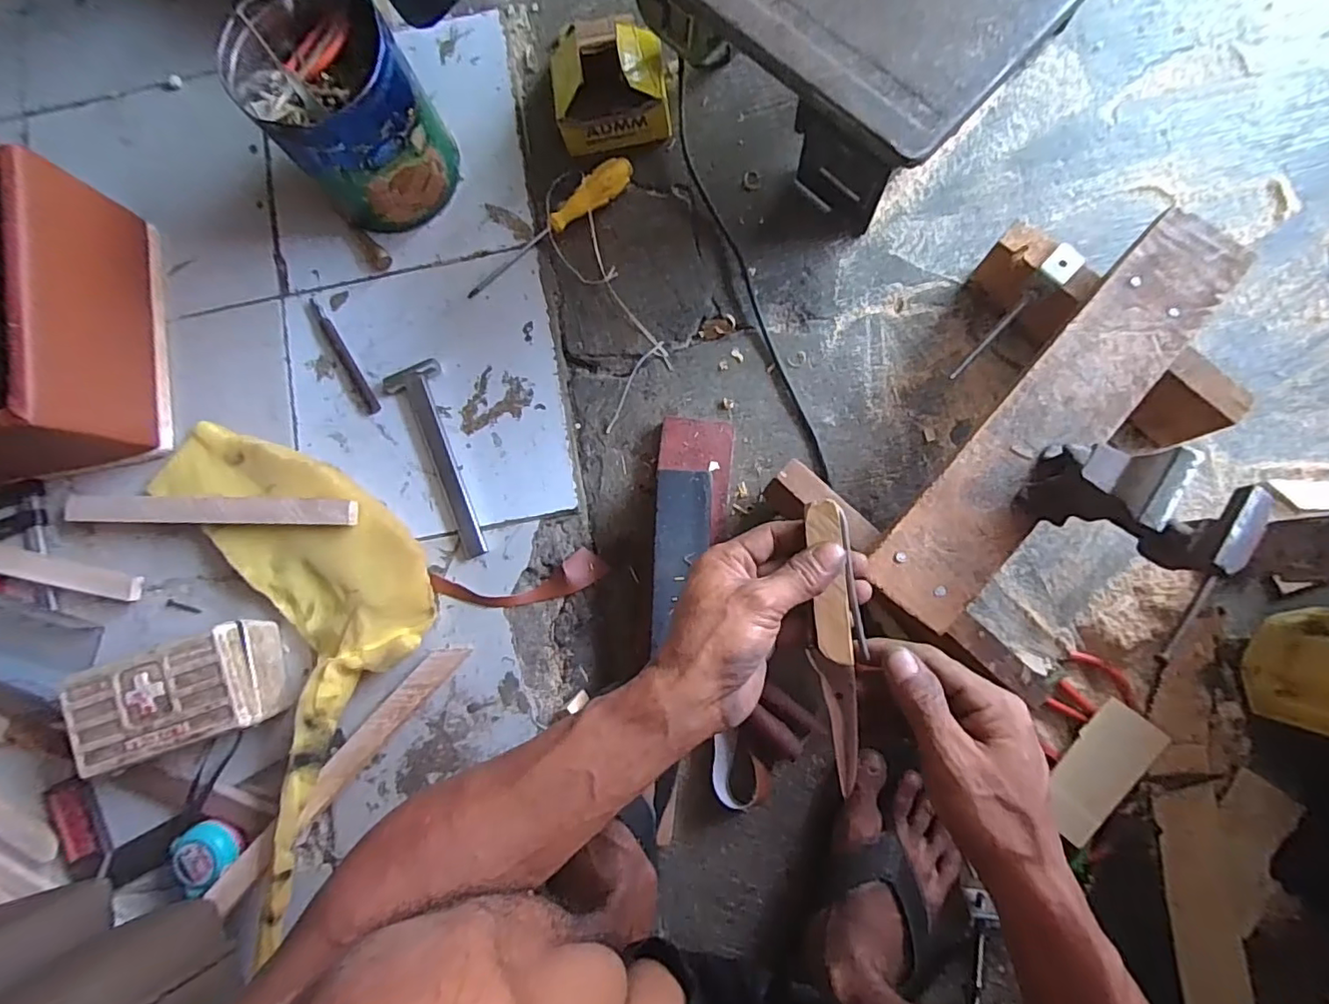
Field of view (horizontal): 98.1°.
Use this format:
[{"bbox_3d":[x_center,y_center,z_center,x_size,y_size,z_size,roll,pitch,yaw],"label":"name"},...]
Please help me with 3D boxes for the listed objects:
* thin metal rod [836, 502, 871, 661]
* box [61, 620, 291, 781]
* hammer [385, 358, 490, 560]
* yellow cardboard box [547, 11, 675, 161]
[{"bbox_3d":[0.114,0.047,0.352,0.006,0.009,0.091,-8,88,3],"label":"thin metal rod"},{"bbox_3d":[-0.461,0.185,0.551,0.160,0.074,0.095,-19,82,2],"label":"box"},{"bbox_3d":[-0.234,-0.042,0.597,0.053,0.016,0.210,-20,82,2],"label":"hammer"},{"bbox_3d":[-0.057,-0.441,0.612,0.117,0.065,0.099,-4,83,4],"label":"yellow cardboard box"}]

